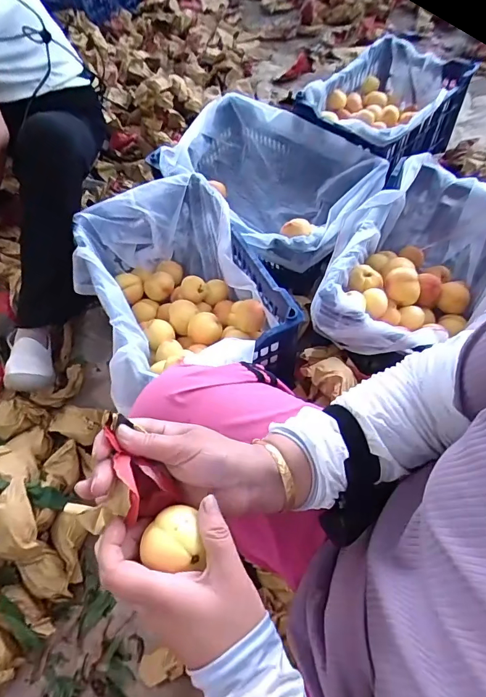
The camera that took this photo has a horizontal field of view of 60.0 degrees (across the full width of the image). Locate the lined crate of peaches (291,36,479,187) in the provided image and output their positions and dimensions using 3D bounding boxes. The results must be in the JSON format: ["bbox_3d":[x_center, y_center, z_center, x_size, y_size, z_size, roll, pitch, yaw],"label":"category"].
[{"bbox_3d":[0.384,-0.649,1.142,0.317,0.209,0.508,34,63,21],"label":"lined crate of peaches"}]

